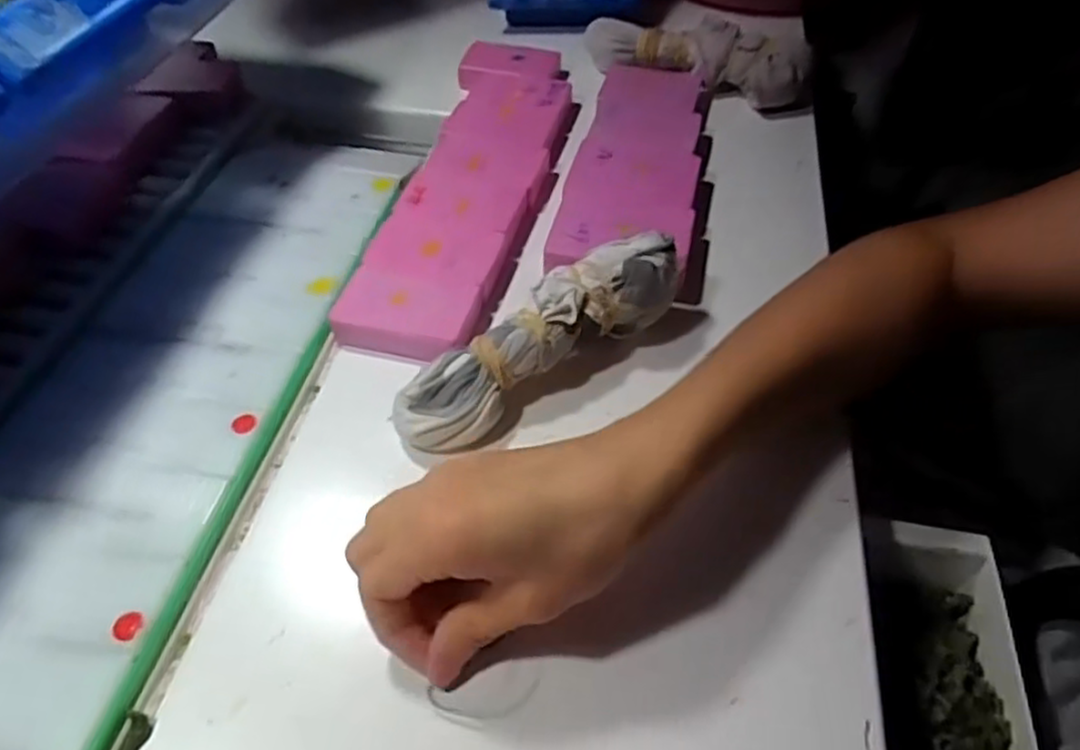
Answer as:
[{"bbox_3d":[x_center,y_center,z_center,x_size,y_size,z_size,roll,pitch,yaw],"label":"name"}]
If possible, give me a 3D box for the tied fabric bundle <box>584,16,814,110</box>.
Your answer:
[{"bbox_3d":[0.112,-0.235,0.530,0.169,0.037,0.044,17,50,12],"label":"tied fabric bundle"}]

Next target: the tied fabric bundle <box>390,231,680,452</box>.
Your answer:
[{"bbox_3d":[0.002,-0.017,0.347,0.156,0.032,0.038,-35,58,-14],"label":"tied fabric bundle"}]

